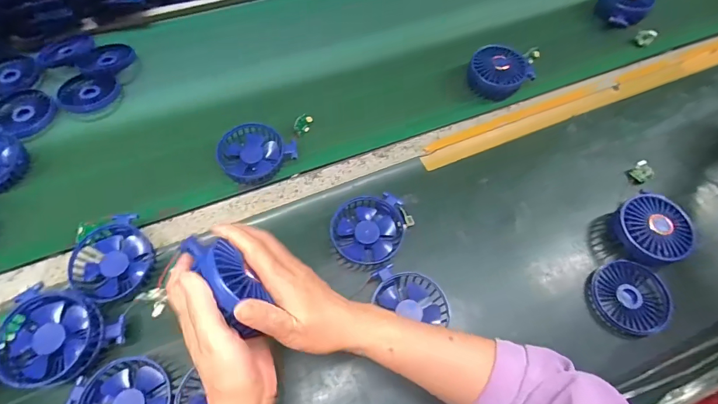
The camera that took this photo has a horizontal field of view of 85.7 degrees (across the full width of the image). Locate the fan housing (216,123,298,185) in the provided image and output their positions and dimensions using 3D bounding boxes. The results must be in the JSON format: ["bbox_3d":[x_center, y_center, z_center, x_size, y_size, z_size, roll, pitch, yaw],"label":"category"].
[{"bbox_3d":[-0.149,-0.070,0.542,0.095,0.024,0.093,1,62,-2],"label":"fan housing"}]

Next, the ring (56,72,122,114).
[{"bbox_3d":[-0.411,-0.167,0.589,0.074,0.014,0.083,40,68,18],"label":"ring"}]

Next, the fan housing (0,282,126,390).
[{"bbox_3d":[-0.317,0.144,0.406,0.104,0.033,0.094,17,63,7],"label":"fan housing"}]

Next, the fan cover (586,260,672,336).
[{"bbox_3d":[0.327,0.115,0.470,0.086,0.022,0.085,-14,63,-9],"label":"fan cover"}]

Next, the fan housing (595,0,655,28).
[{"bbox_3d":[0.471,-0.350,0.693,0.082,0.049,0.079,0,64,-1],"label":"fan housing"}]

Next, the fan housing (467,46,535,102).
[{"bbox_3d":[0.219,-0.205,0.615,0.092,0.035,0.087,1,62,-2],"label":"fan housing"}]

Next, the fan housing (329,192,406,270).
[{"bbox_3d":[0.012,0.038,0.491,0.094,0.028,0.084,-10,63,-7],"label":"fan housing"}]

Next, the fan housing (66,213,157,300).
[{"bbox_3d":[-0.292,0.071,0.463,0.085,0.035,0.098,-25,66,-15],"label":"fan housing"}]

